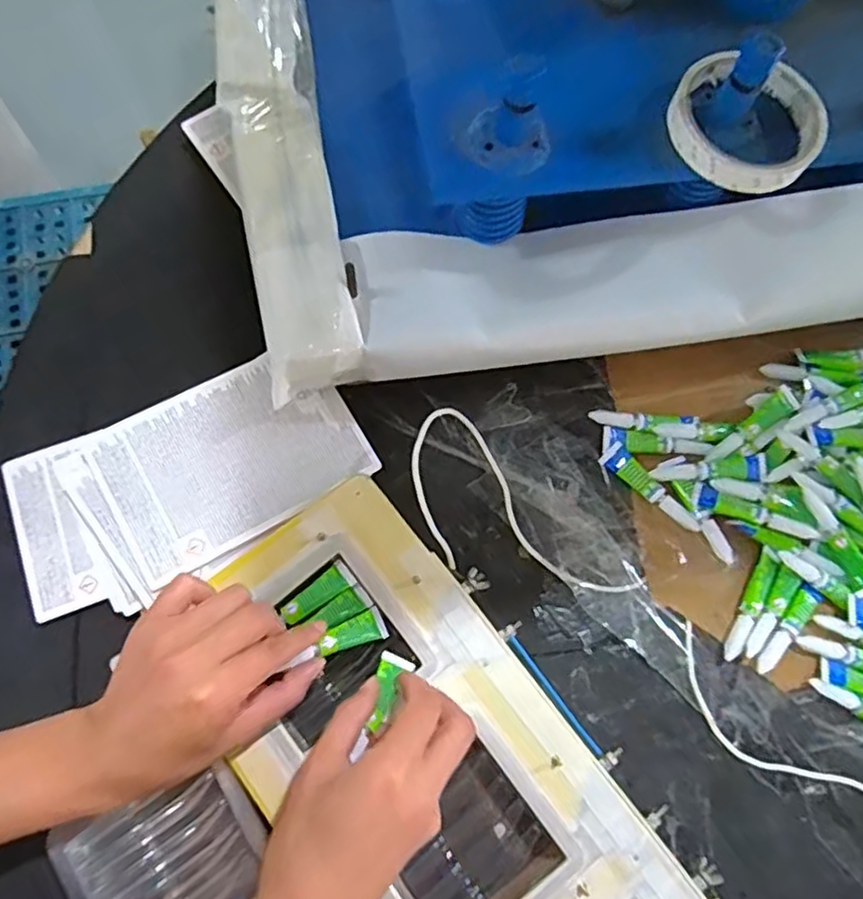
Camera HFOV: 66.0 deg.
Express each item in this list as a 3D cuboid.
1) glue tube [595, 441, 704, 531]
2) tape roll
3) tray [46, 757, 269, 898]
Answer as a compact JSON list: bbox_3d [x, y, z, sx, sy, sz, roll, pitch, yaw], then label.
[{"bbox_3d":[0.158,0.029,0.481,0.018,0.014,0.082,-41,79,-11],"label":"glue tube"},{"bbox_3d":[0.188,-0.196,0.398,0.089,0.014,0.088,1,73,-4],"label":"tape roll"},{"bbox_3d":[-0.152,0.245,0.384,0.108,0.017,0.090,-31,77,-9],"label":"tray"}]

